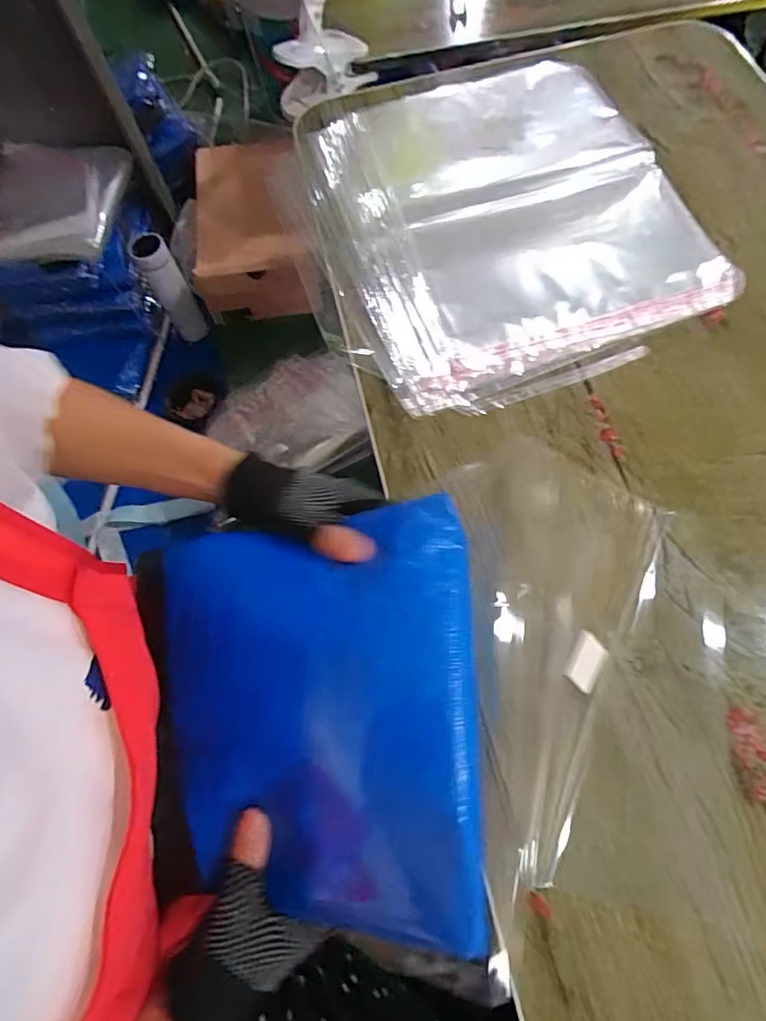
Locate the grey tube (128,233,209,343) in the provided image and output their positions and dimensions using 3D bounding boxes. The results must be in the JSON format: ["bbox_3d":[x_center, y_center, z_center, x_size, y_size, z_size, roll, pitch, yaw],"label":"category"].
[{"bbox_3d":[-0.430,-0.453,1.090,0.070,0.228,0.073,-21,69,-3],"label":"grey tube"}]

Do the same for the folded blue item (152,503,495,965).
[{"bbox_3d":[-0.052,0.122,0.337,0.227,0.026,0.233,-14,67,20],"label":"folded blue item"}]

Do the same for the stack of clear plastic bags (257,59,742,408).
[{"bbox_3d":[0.112,-0.338,0.605,0.416,0.022,0.464,-18,68,-4],"label":"stack of clear plastic bags"}]

